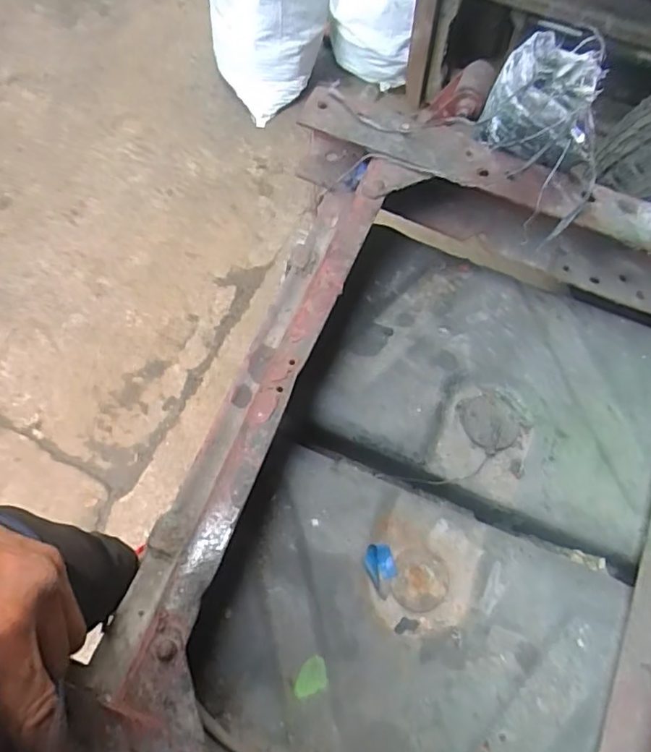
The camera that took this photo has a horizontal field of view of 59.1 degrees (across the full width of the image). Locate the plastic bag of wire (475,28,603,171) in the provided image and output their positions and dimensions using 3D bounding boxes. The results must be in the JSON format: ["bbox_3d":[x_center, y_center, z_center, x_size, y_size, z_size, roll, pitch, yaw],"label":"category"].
[{"bbox_3d":[0.280,-0.353,0.749,0.135,0.105,0.151,19,66,7],"label":"plastic bag of wire"}]

